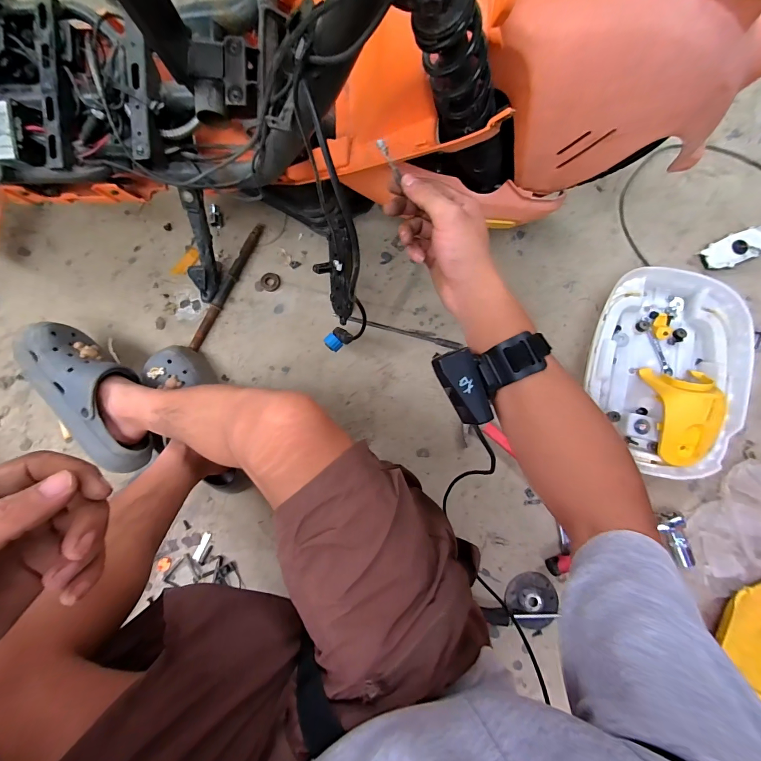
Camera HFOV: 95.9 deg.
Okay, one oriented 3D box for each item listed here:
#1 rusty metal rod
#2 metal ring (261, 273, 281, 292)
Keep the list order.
[{"bbox_3d":[-0.289,-0.179,0.645,0.021,0.018,0.266,25,84,3],"label":"rusty metal rod"},{"bbox_3d":[-0.209,-0.187,0.653,0.035,0.008,0.033,0,84,0],"label":"metal ring"}]

